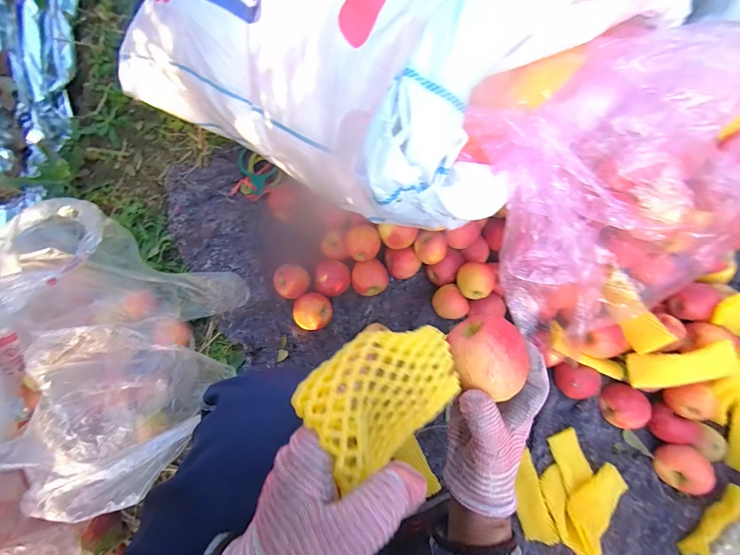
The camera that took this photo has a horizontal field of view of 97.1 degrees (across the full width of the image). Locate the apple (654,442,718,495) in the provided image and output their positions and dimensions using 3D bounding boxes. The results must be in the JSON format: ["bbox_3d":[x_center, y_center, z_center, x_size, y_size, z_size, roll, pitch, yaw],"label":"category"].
[{"bbox_3d":[0.588,0.359,0.619,0.072,0.069,0.078,0,80,0],"label":"apple"}]

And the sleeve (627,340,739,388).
[{"bbox_3d":[0.554,0.159,0.583,0.163,0.047,0.066,-14,80,13],"label":"sleeve"}]

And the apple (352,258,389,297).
[{"bbox_3d":[0.001,0.002,0.730,0.081,0.065,0.073,-10,80,-2],"label":"apple"}]

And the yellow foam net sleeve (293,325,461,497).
[{"bbox_3d":[0.005,0.074,0.224,0.104,0.040,0.082,-34,103,-22],"label":"yellow foam net sleeve"}]

